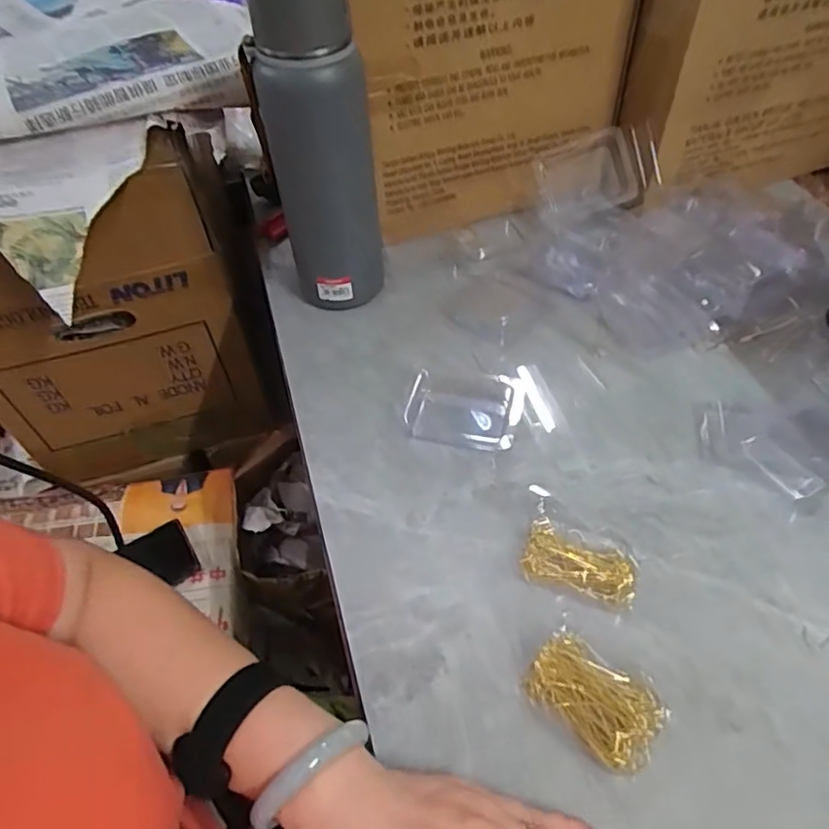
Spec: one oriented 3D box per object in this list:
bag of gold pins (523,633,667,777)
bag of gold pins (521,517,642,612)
[{"bbox_3d":[0.104,0.161,0.350,0.072,0.017,0.049,37,60,27],"label":"bag of gold pins"},{"bbox_3d":[0.110,0.097,0.403,0.073,0.013,0.047,17,53,15],"label":"bag of gold pins"}]

